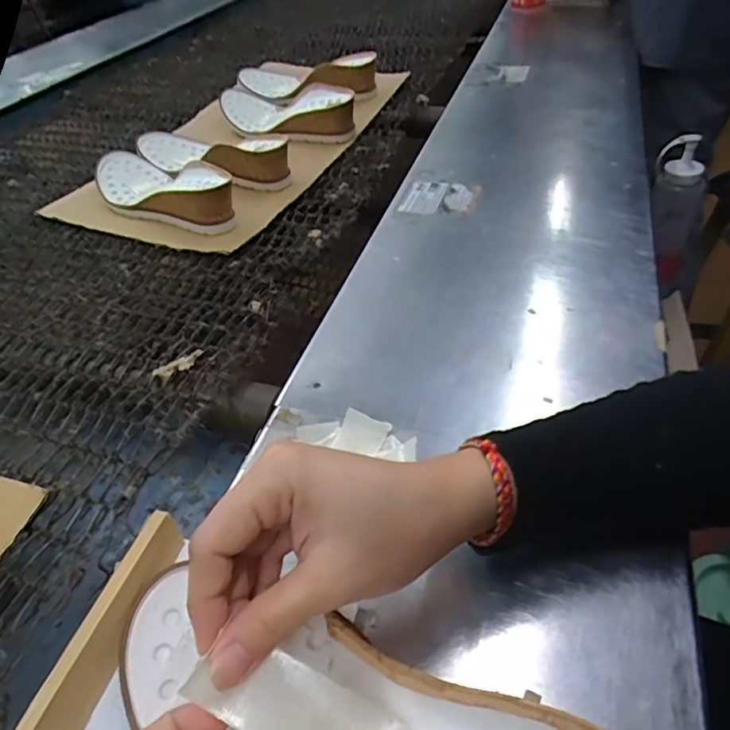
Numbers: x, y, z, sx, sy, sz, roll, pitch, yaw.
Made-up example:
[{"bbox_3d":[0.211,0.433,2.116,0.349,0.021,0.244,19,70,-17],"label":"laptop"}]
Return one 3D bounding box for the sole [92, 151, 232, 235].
[{"bbox_3d":[-0.253,-0.215,0.676,0.231,0.049,0.091,28,53,32],"label":"sole"}]

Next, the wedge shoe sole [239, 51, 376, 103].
[{"bbox_3d":[-0.095,-0.458,0.893,0.234,0.063,0.083,8,45,15],"label":"wedge shoe sole"}]

